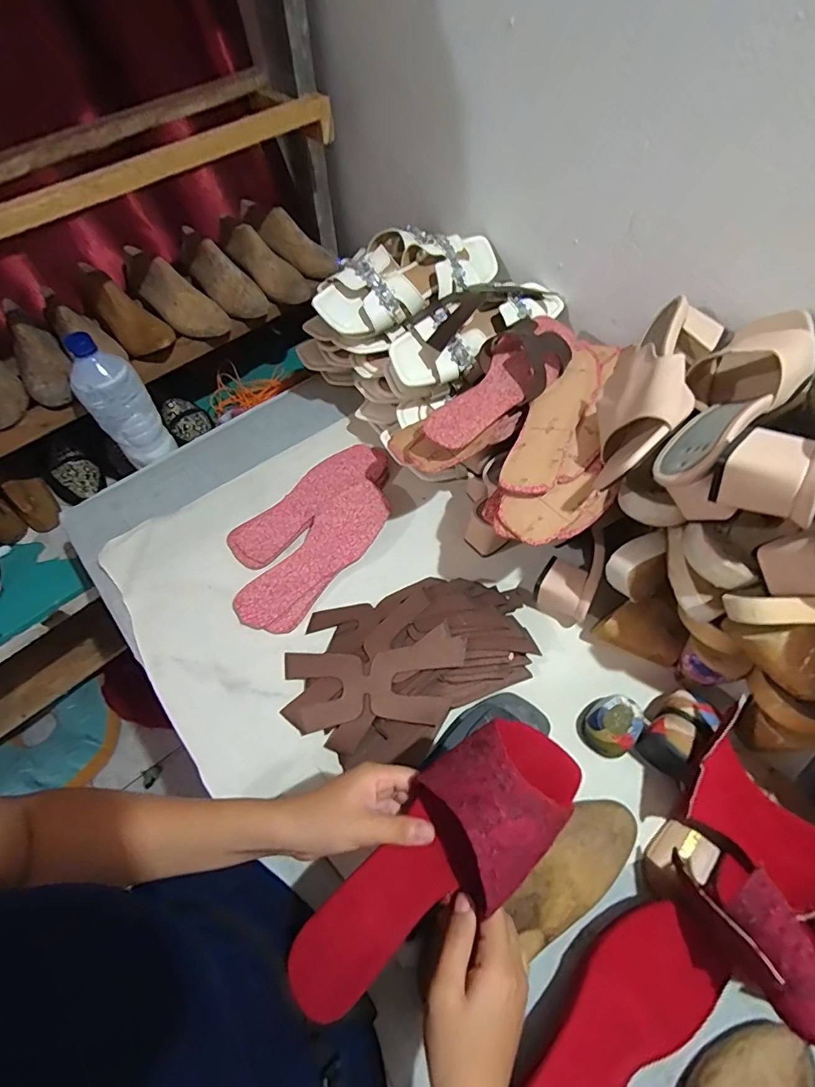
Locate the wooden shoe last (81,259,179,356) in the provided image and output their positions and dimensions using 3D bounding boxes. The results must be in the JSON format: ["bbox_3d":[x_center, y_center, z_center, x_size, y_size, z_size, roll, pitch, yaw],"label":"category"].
[{"bbox_3d":[-0.461,-0.379,0.788,0.077,0.069,0.224,-39,65,-19],"label":"wooden shoe last"}]

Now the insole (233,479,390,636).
[{"bbox_3d":[-0.115,0.014,0.627,0.081,0.011,0.239,35,68,11],"label":"insole"}]

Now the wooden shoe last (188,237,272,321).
[{"bbox_3d":[-0.315,-0.452,0.829,0.180,0.075,0.070,43,67,8],"label":"wooden shoe last"}]

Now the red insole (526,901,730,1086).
[{"bbox_3d":[0.149,0.383,0.365,0.224,0.018,0.078,-33,63,-17],"label":"red insole"}]

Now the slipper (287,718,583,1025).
[{"bbox_3d":[0.013,0.225,0.338,0.241,0.040,0.086,-43,65,0],"label":"slipper"}]

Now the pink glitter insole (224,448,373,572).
[{"bbox_3d":[-0.140,-0.062,0.675,0.240,0.016,0.078,-39,67,-20],"label":"pink glitter insole"}]

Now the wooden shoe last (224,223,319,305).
[{"bbox_3d":[-0.246,-0.487,0.841,0.189,0.059,0.078,41,66,5],"label":"wooden shoe last"}]

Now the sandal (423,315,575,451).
[{"bbox_3d":[0.113,-0.195,0.549,0.088,0.042,0.244,36,66,21],"label":"sandal"}]

